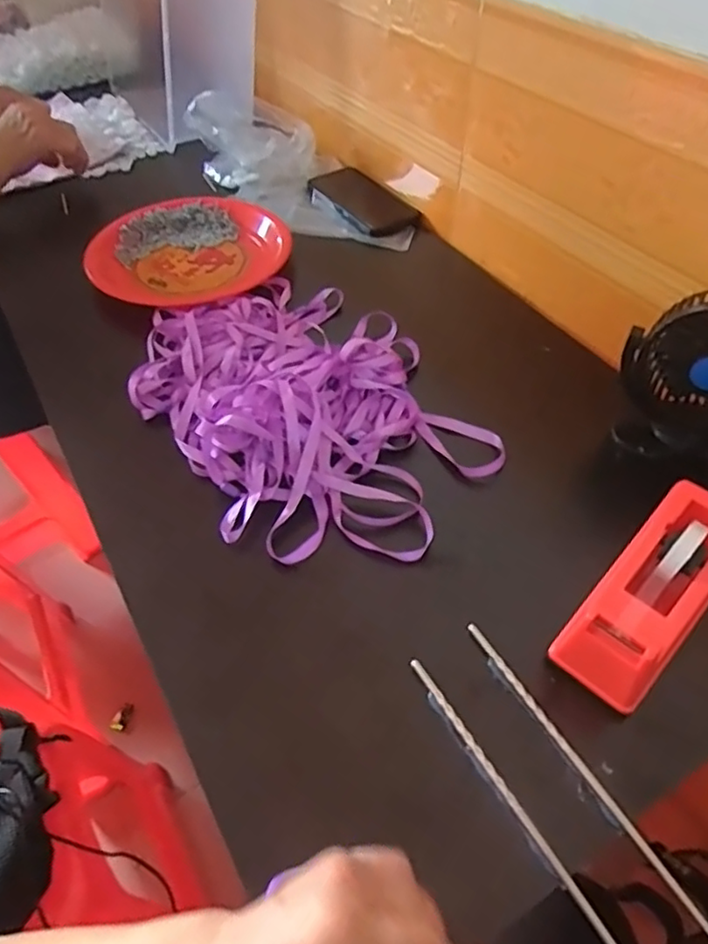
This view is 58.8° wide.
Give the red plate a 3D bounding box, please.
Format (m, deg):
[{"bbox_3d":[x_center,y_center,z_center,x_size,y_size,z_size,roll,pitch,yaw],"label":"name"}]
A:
[{"bbox_3d":[-0.187,-0.266,0.739,0.211,0.036,0.222,-1,49,1],"label":"red plate"}]

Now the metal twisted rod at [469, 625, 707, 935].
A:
[{"bbox_3d":[0.138,0.179,0.375,0.008,0.009,0.219,-25,53,-18],"label":"metal twisted rod"}]

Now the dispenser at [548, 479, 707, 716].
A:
[{"bbox_3d":[0.200,0.078,0.415,0.061,0.068,0.152,36,59,28],"label":"dispenser"}]

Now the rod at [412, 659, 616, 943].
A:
[{"bbox_3d":[0.098,0.199,0.360,0.008,0.007,0.220,-24,53,-18],"label":"rod"}]

